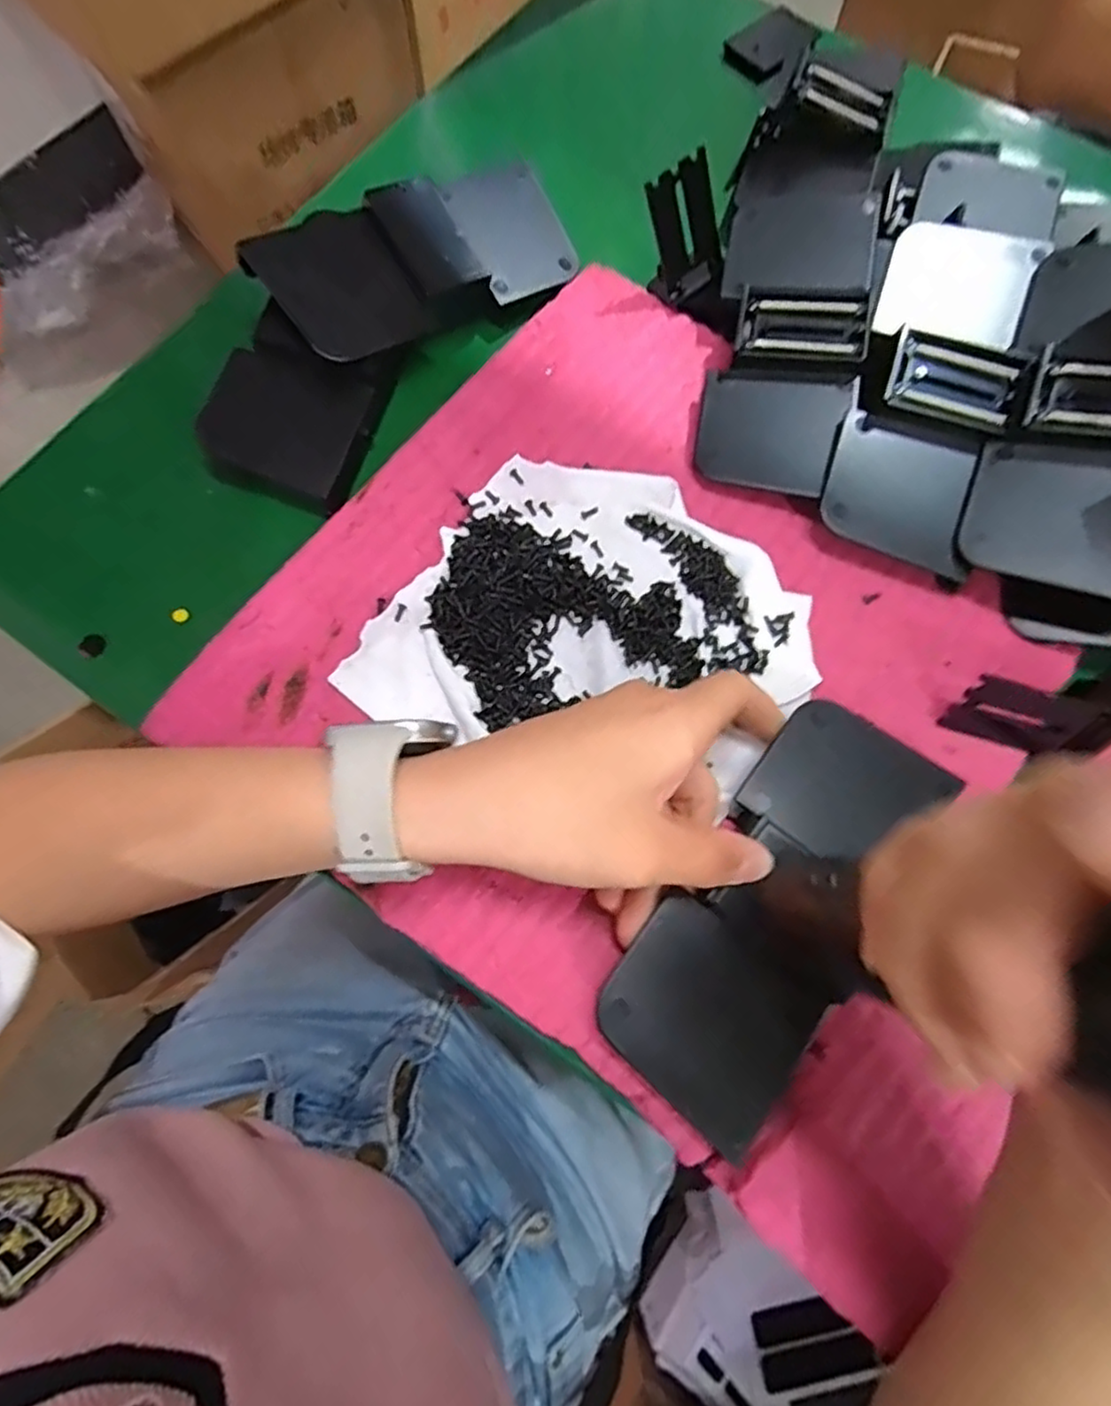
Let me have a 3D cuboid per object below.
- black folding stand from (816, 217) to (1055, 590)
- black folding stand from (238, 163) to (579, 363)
[{"bbox_3d":[0.172,-0.144,0.315,0.066,0.036,0.159,18,74,5],"label":"black folding stand"},{"bbox_3d":[-0.065,-0.227,0.350,0.156,0.037,0.070,-36,77,-10],"label":"black folding stand"}]

